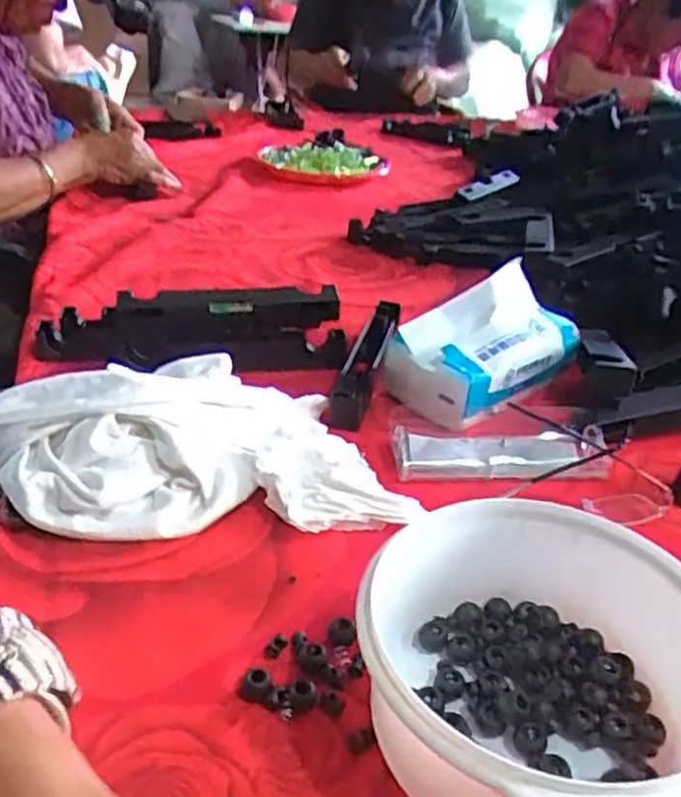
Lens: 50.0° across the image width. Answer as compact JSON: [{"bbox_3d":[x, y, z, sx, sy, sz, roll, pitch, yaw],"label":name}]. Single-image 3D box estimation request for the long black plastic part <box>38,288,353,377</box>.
[{"bbox_3d":[-0.131,-0.065,0.645,0.261,0.037,0.086,-1,30,-6],"label":"long black plastic part"}]

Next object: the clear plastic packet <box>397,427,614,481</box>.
[{"bbox_3d":[0.121,0.038,0.547,0.158,0.020,0.055,2,30,-1],"label":"clear plastic packet"}]

